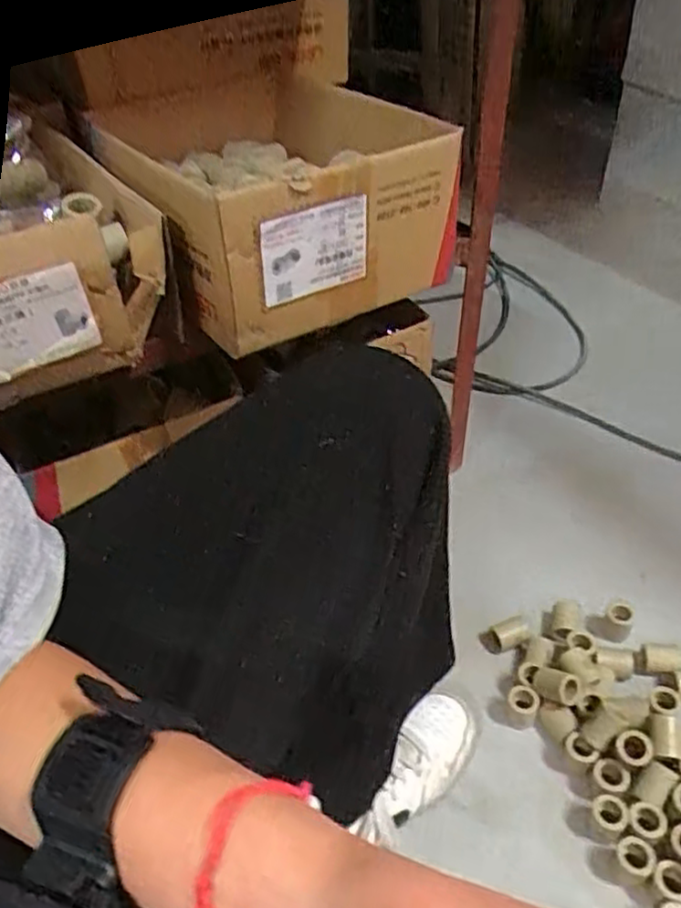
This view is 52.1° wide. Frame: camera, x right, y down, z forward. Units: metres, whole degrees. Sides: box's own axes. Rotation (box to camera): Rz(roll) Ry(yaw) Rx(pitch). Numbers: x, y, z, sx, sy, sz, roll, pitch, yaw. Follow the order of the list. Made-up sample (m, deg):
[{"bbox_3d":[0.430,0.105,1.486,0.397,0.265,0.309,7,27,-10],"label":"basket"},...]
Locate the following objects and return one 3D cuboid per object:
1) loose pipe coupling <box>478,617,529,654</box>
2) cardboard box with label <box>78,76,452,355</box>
[{"bbox_3d":[0.176,0.192,0.738,0.048,0.030,0.028,-20,45,-17],"label":"loose pipe coupling"},{"bbox_3d":[-0.059,-0.206,0.580,0.215,0.124,0.234,-28,48,-24],"label":"cardboard box with label"}]

